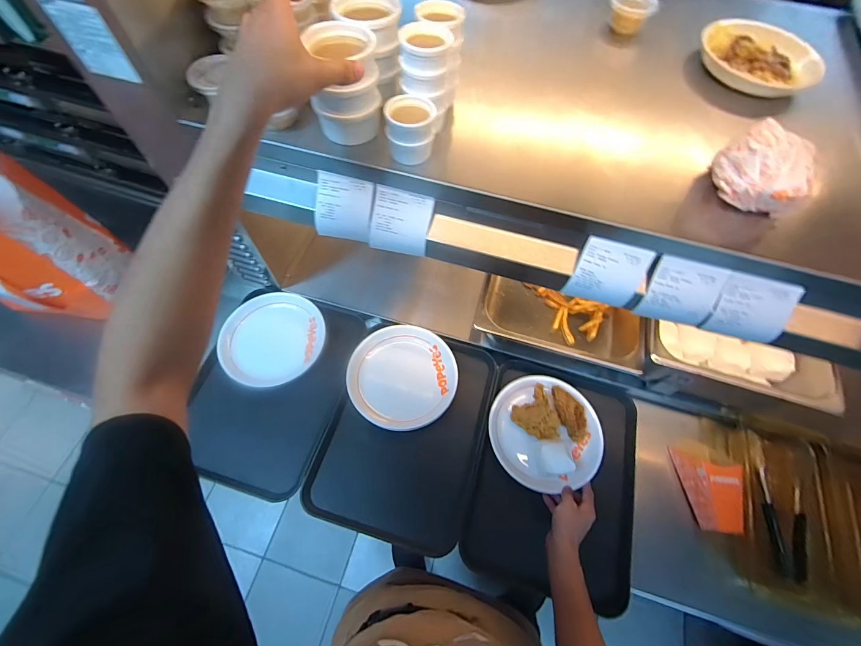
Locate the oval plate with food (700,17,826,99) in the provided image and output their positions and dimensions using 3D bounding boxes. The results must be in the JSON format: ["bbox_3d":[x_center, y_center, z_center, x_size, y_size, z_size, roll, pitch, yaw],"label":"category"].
[{"bbox_3d":[0.489,-0.400,0.557,0.112,0.035,0.169,-27,68,-14],"label":"oval plate with food"}]

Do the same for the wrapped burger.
[{"bbox_3d":[0.380,-0.175,0.432,0.079,0.075,0.088,6,64,1],"label":"wrapped burger"}]

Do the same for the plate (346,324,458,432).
[{"bbox_3d":[-0.054,0.107,0.762,0.210,0.038,0.215,1,64,-2],"label":"plate"}]

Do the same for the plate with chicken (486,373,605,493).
[{"bbox_3d":[0.229,0.208,0.728,0.212,0.049,0.214,1,64,-2],"label":"plate with chicken"}]

